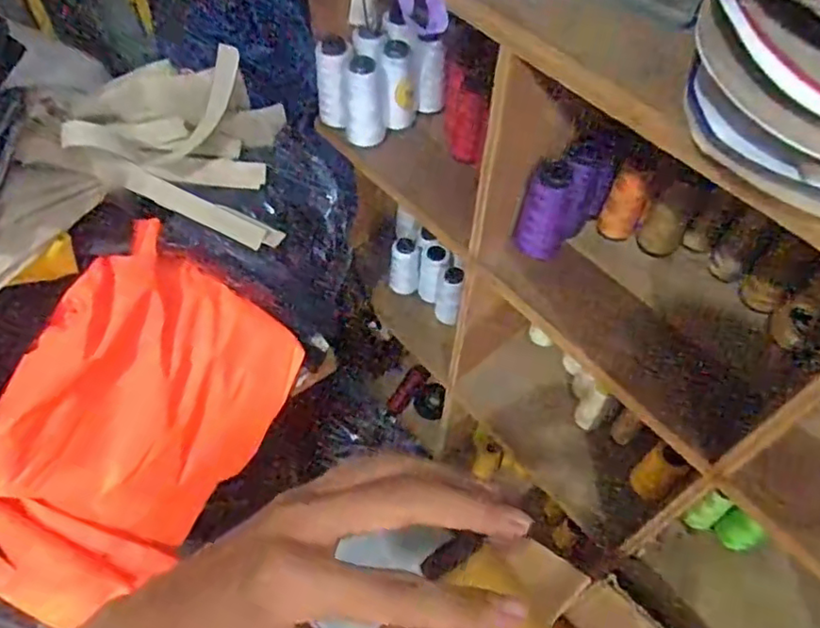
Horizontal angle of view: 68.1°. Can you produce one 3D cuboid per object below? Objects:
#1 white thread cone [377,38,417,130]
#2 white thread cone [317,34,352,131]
[{"bbox_3d":[-0.015,-0.300,0.796,0.046,0.110,0.055,3,55,1],"label":"white thread cone"},{"bbox_3d":[-0.098,-0.293,0.790,0.048,0.117,0.047,-5,56,-5],"label":"white thread cone"}]

